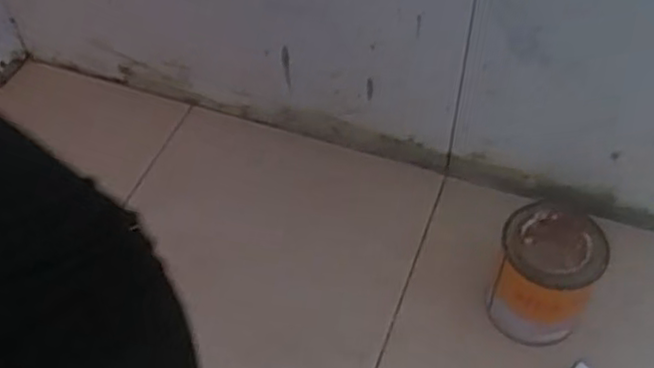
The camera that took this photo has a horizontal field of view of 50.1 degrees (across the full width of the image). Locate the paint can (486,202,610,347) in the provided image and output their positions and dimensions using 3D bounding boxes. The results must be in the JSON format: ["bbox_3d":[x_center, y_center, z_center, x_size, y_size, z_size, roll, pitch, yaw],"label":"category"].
[{"bbox_3d":[0.180,0.075,0.581,0.079,0.097,0.069,17,52,15],"label":"paint can"}]

